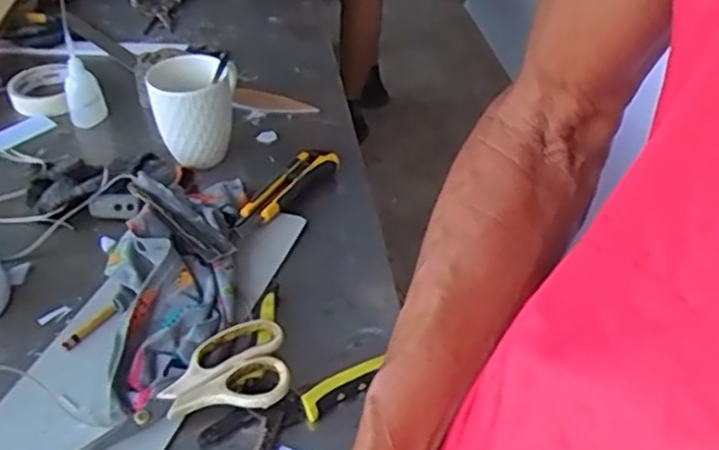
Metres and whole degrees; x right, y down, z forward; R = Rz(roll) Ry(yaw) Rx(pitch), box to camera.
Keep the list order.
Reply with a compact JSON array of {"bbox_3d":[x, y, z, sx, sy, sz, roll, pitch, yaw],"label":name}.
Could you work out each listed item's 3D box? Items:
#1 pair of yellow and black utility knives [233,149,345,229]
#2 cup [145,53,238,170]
[{"bbox_3d":[-0.076,-0.036,0.720,0.039,0.025,0.149,23,45,25],"label":"pair of yellow and black utility knives"},{"bbox_3d":[-0.173,-0.118,0.753,0.077,0.116,0.076,0,40,0],"label":"cup"}]

